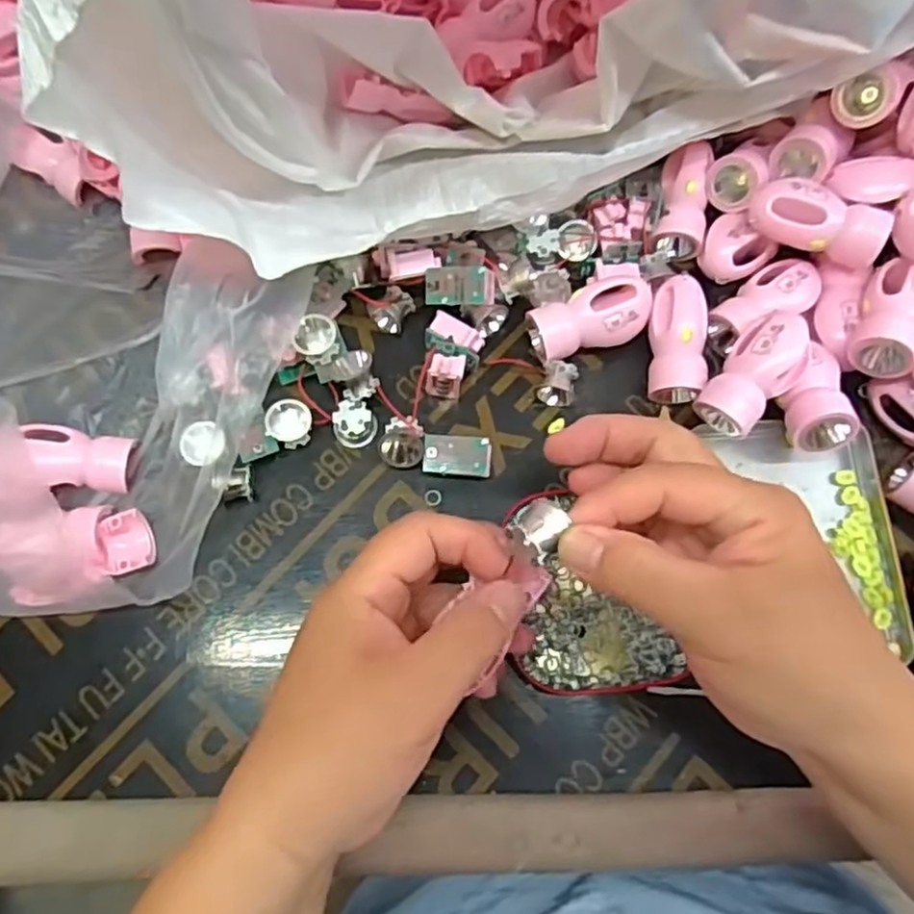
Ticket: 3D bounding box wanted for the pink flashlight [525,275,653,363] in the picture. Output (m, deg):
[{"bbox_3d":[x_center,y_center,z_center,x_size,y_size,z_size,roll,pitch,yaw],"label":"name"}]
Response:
[{"bbox_3d":[0.071,-0.073,0.385,0.067,0.029,0.034,-15,75,-5],"label":"pink flashlight"}]

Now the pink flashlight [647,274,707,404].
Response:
[{"bbox_3d":[0.116,-0.060,0.380,0.027,0.032,0.063,5,74,1],"label":"pink flashlight"}]

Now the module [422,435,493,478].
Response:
[{"bbox_3d":[0.001,0.000,0.369,0.035,0.017,0.021,2,82,3],"label":"module"}]

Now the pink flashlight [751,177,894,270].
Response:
[{"bbox_3d":[0.185,-0.119,0.368,0.067,0.029,0.027,20,75,5],"label":"pink flashlight"}]

